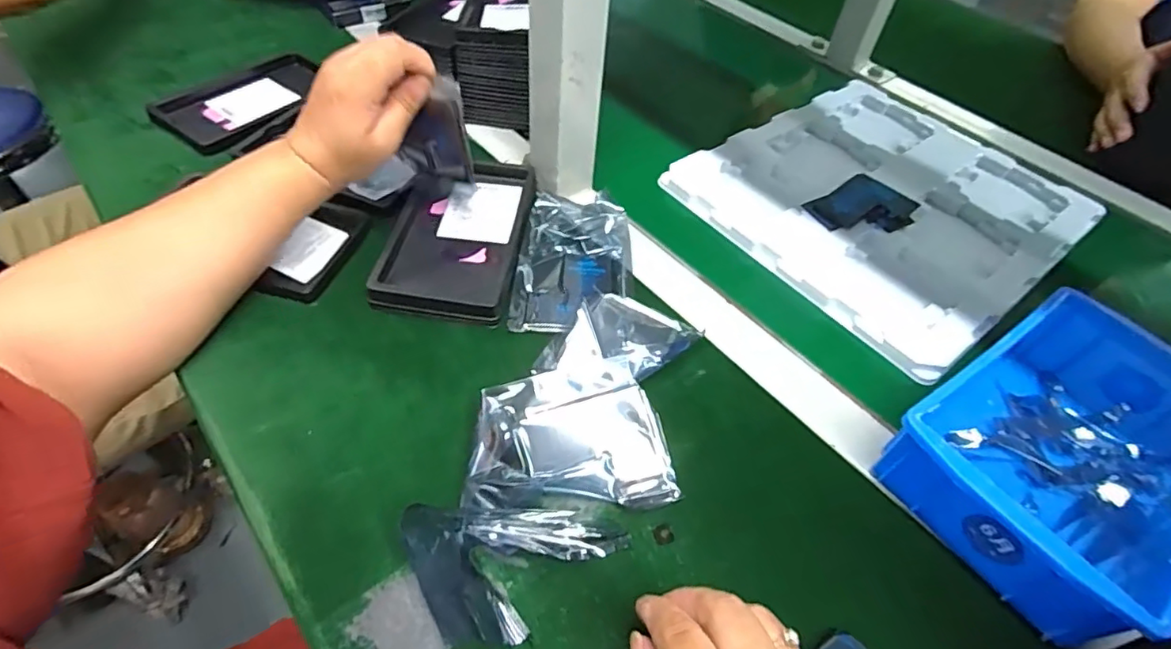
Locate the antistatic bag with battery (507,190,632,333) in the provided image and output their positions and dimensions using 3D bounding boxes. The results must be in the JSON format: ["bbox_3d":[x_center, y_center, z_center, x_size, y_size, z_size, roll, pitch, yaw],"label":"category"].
[{"bbox_3d":[-0.007,-0.049,0.434,0.082,0.024,0.133,7,50,0],"label":"antistatic bag with battery"}]

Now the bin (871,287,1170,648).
[{"bbox_3d":[0.284,0.072,0.335,0.197,0.062,0.127,-26,57,-24],"label":"bin"}]

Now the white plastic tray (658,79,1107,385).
[{"bbox_3d":[0.275,-0.121,0.523,0.315,0.020,0.274,-30,59,-26],"label":"white plastic tray"}]

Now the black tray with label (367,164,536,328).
[{"bbox_3d":[-0.096,-0.068,0.440,0.098,0.026,0.150,6,50,0],"label":"black tray with label"}]

